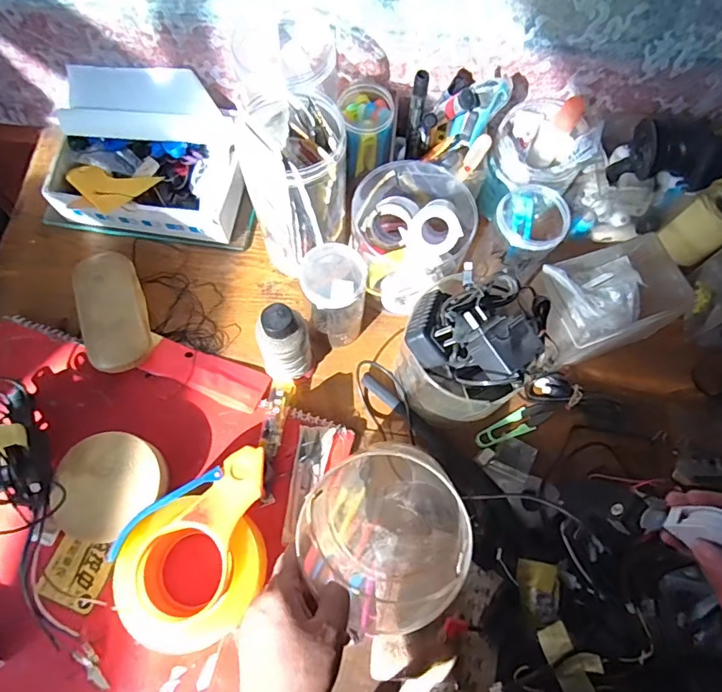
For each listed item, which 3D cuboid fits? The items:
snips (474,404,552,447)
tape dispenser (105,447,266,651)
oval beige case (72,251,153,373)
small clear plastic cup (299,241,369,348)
[{"bbox_3d":[0.167,0.085,0.537,0.091,0.008,0.025,-19,69,-9],"label":"snips"},{"bbox_3d":[-0.131,0.185,0.439,0.156,0.058,0.123,-31,72,-14],"label":"tape dispenser"},{"bbox_3d":[-0.275,-0.044,0.546,0.065,0.042,0.154,-20,69,-10],"label":"oval beige case"},{"bbox_3d":[-0.027,-0.048,0.513,0.060,0.140,0.064,1,67,-2],"label":"small clear plastic cup"}]

